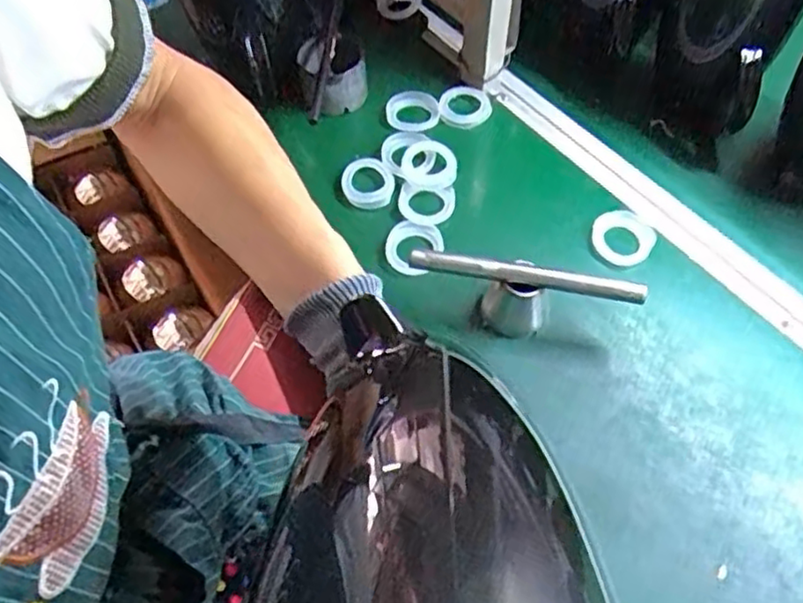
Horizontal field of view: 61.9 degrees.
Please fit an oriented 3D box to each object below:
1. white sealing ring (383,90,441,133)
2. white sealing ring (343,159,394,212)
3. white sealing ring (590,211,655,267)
[{"bbox_3d":[0.012,-0.215,0.752,0.060,0.013,0.048,20,59,13],"label":"white sealing ring"},{"bbox_3d":[-0.035,-0.120,0.692,0.054,0.016,0.057,0,57,0],"label":"white sealing ring"},{"bbox_3d":[0.217,-0.064,0.656,0.058,0.013,0.058,0,57,0],"label":"white sealing ring"}]

